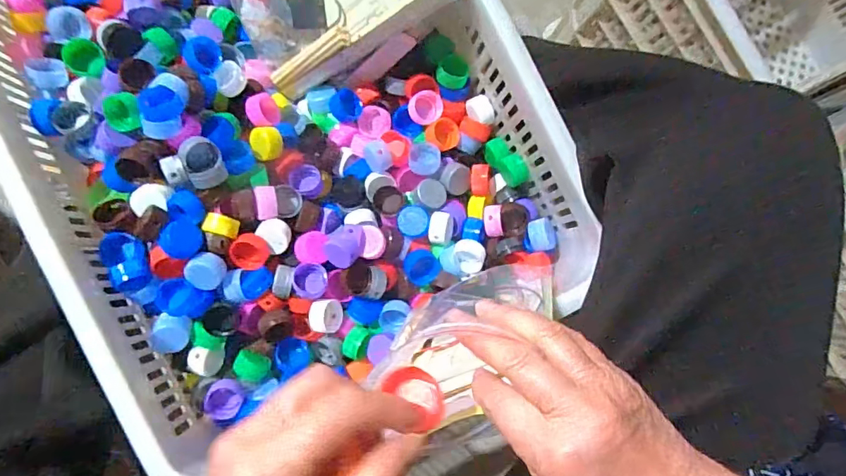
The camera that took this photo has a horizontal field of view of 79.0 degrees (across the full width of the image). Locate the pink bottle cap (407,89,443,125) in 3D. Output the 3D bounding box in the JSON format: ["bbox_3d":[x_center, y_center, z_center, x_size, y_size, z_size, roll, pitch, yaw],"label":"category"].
[{"bbox_3d":[0.003,-0.133,0.522,0.034,0.011,0.033,0,86,-5],"label":"pink bottle cap"}]

